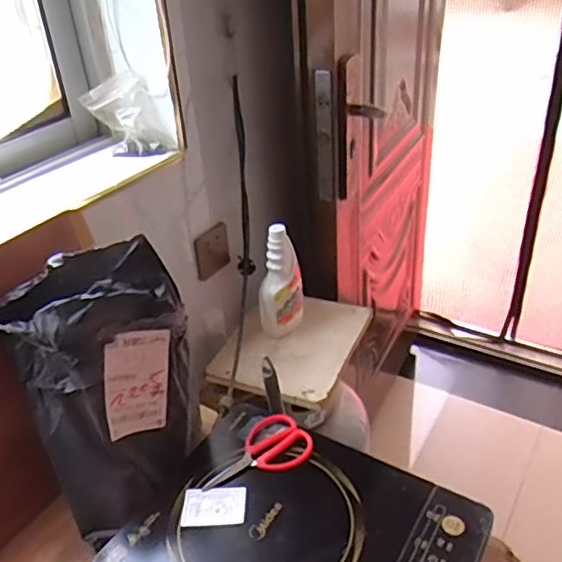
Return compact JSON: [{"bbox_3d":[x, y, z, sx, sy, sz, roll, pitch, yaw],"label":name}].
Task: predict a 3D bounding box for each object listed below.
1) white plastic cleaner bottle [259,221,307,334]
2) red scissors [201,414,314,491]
[{"bbox_3d":[0.000,-0.002,1.077,0.085,0.202,0.063,-4,33,0],"label":"white plastic cleaner bottle"},{"bbox_3d":[-0.029,0.214,0.721,0.137,0.014,0.073,-25,39,-28],"label":"red scissors"}]

